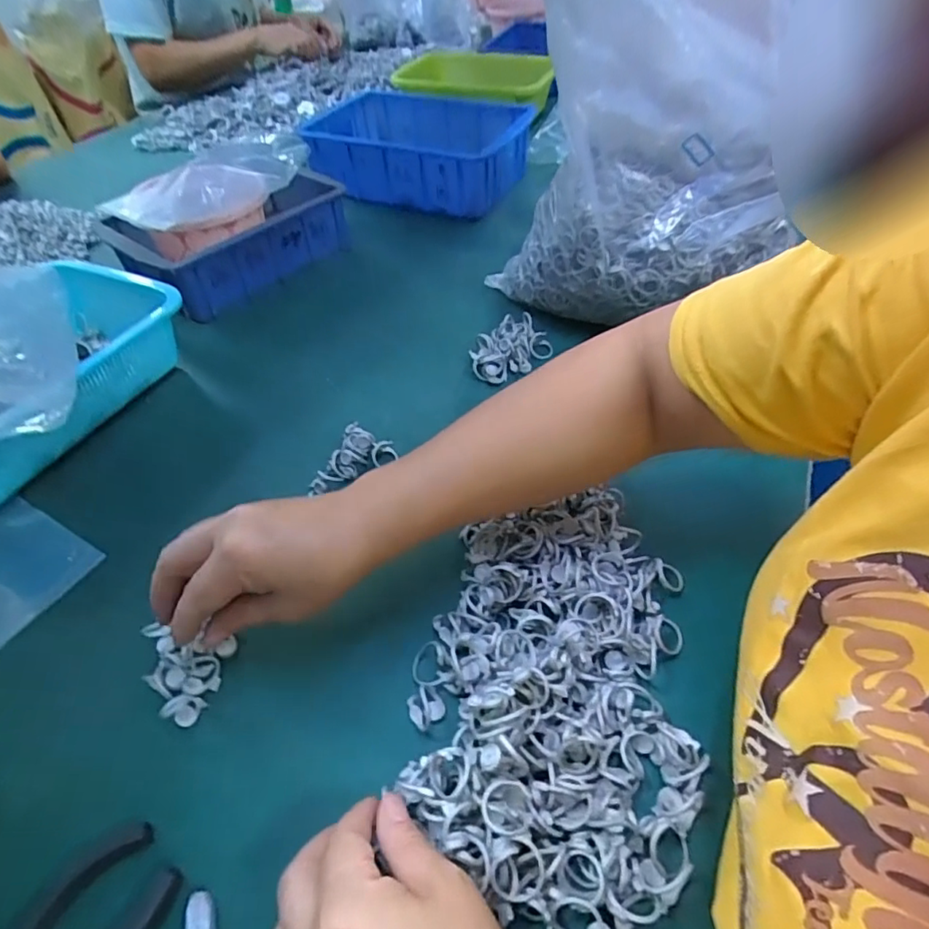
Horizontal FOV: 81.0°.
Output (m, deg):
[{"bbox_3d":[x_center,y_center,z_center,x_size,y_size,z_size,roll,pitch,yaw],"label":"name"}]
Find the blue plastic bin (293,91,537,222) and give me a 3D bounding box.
[{"bbox_3d":[-0.054,-0.432,0.750,0.276,0.102,0.176,16,51,16],"label":"blue plastic bin"}]

